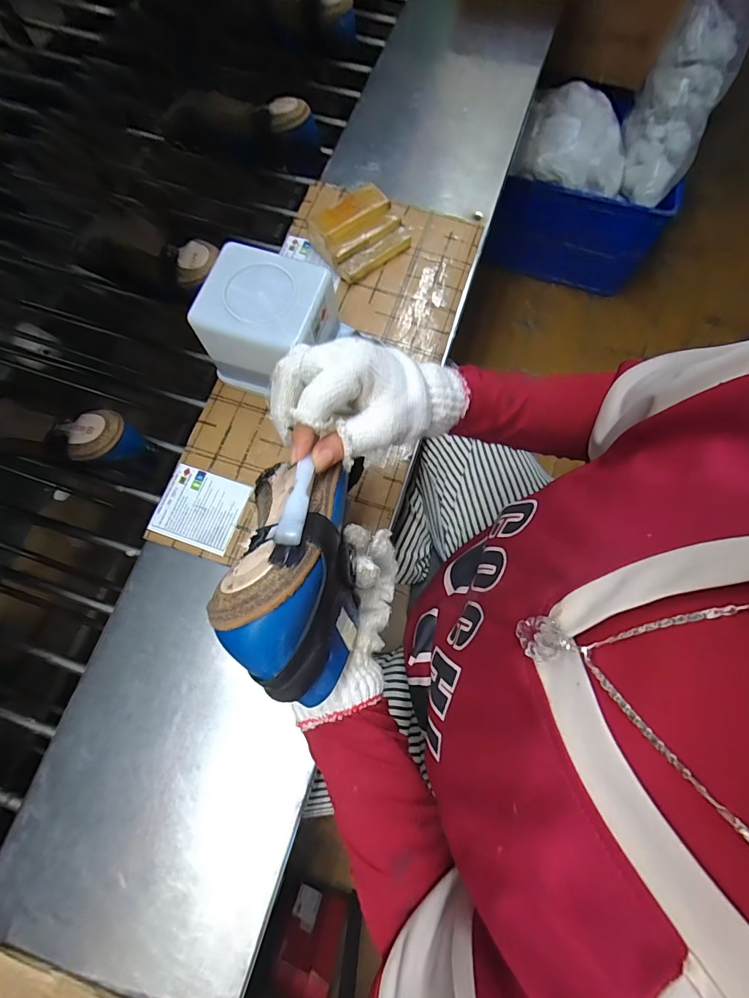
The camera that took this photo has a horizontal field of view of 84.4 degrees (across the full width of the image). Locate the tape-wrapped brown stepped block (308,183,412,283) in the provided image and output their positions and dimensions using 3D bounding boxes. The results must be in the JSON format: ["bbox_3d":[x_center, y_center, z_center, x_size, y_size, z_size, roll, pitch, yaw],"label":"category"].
[{"bbox_3d":[-0.015,-0.315,0.492,0.104,0.045,0.082,-38,78,-9],"label":"tape-wrapped brown stepped block"}]

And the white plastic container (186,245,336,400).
[{"bbox_3d":[-0.100,-0.170,0.412,0.113,0.092,0.098,18,76,5],"label":"white plastic container"}]

